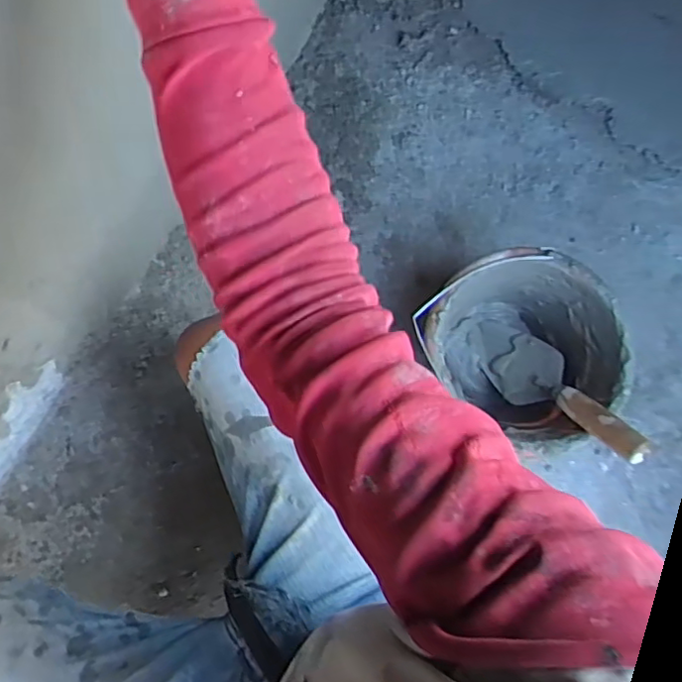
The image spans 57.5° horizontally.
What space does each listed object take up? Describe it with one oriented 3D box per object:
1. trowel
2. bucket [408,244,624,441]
[{"bbox_3d":[0.282,0.071,0.775,0.077,0.234,0.060,-23,118,-9],"label":"trowel"},{"bbox_3d":[0.226,-0.001,0.819,0.243,0.151,0.199,36,81,-2],"label":"bucket"}]

